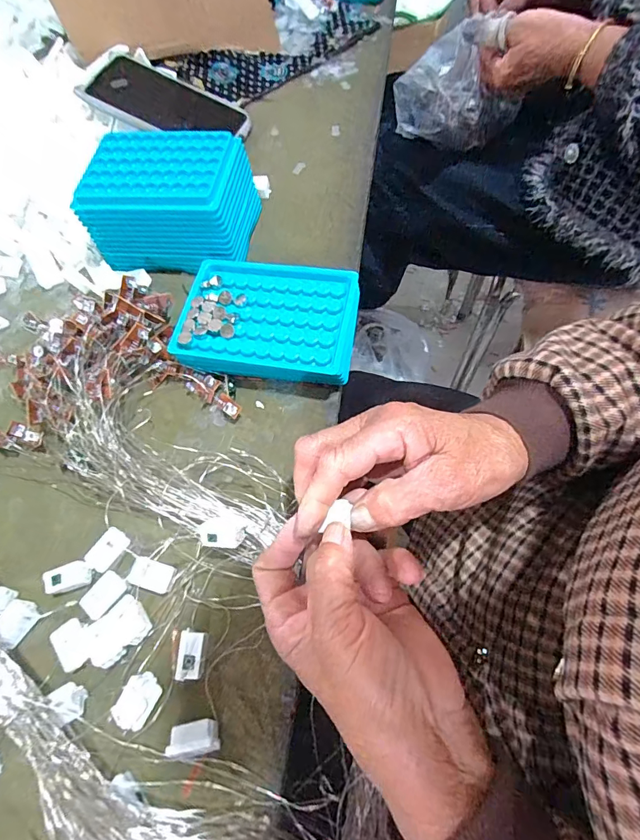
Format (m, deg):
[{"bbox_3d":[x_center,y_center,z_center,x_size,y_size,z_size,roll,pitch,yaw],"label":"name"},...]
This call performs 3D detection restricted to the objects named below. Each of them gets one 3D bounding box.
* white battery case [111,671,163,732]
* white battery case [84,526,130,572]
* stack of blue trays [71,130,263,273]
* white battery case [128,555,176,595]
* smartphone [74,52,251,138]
[{"bbox_3d":[-0.107,0.165,0.257,0.021,0.009,0.027,23,69,13],"label":"white battery case"},{"bbox_3d":[-0.144,0.088,0.296,0.019,0.007,0.027,29,70,15],"label":"white battery case"},{"bbox_3d":[-0.128,-0.196,0.395,0.146,0.068,0.103,6,66,6],"label":"stack of blue trays"},{"bbox_3d":[-0.110,0.101,0.287,0.027,0.006,0.018,14,67,9],"label":"white battery case"},{"bbox_3d":[-0.170,-0.350,0.482,0.186,0.016,0.085,24,64,-2],"label":"smartphone"}]

